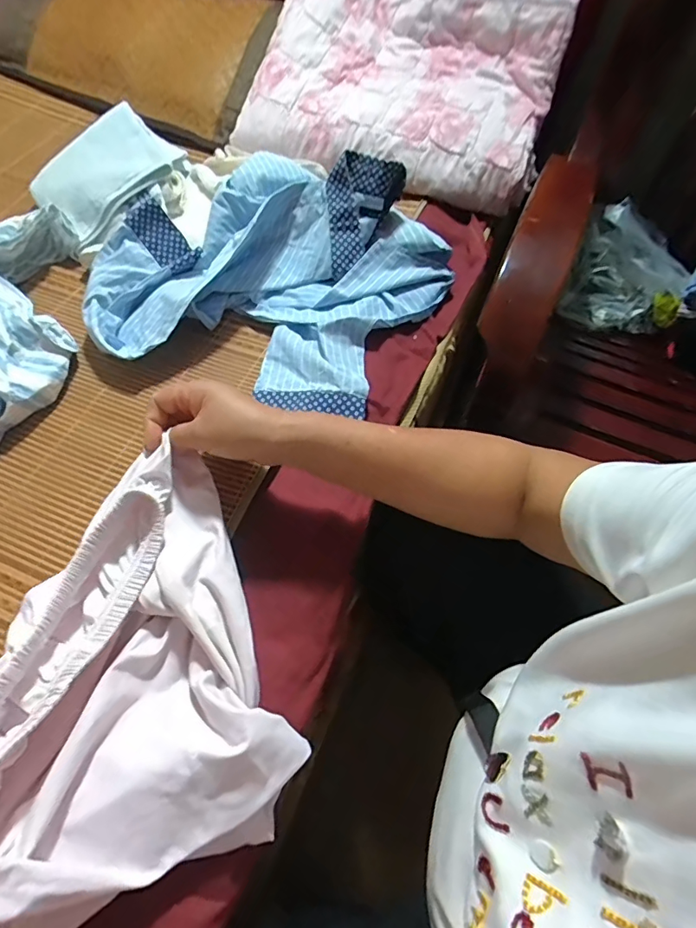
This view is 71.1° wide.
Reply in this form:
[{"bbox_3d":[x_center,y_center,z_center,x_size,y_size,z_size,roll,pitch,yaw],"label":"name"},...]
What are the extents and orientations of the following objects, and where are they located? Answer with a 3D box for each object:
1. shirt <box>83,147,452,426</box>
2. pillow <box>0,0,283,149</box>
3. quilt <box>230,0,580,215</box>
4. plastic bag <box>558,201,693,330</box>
[{"bbox_3d":[-0.092,-0.246,0.571,0.365,0.087,0.338,27,63,12],"label":"shirt"},{"bbox_3d":[-0.380,-0.761,0.859,0.557,0.075,0.320,28,88,10],"label":"pillow"},{"bbox_3d":[0.089,-0.591,0.729,0.448,0.093,0.344,17,78,5],"label":"quilt"},{"bbox_3d":[0.459,-0.315,0.798,0.175,0.127,0.124,12,61,4],"label":"plastic bag"}]

